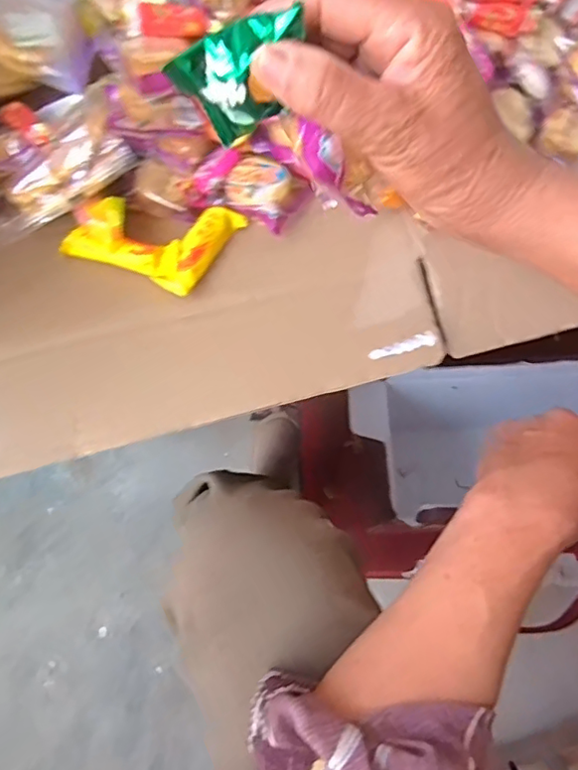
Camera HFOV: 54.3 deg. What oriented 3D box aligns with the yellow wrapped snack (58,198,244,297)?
[{"bbox_3d":[-0.086,-0.103,0.351,0.090,0.031,0.070,22,67,7],"label":"yellow wrapped snack"}]

